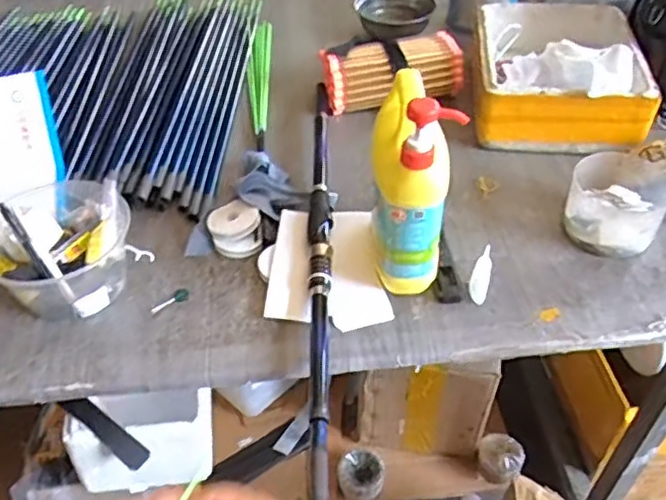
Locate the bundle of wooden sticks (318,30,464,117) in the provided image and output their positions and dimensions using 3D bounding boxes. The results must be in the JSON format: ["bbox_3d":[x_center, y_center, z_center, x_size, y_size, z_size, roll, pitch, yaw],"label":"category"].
[{"bbox_3d":[0.092,-0.285,1.032,0.217,0.077,0.102,-7,46,-6],"label":"bundle of wooden sticks"}]

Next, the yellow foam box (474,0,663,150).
[{"bbox_3d":[0.351,-0.291,1.021,0.245,0.122,0.301,5,46,6],"label":"yellow foam box"}]

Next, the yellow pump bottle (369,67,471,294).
[{"bbox_3d":[0.079,-0.073,0.705,0.081,0.250,0.137,0,45,1],"label":"yellow pump bottle"}]

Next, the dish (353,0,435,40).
[{"bbox_3d":[0.116,-0.449,1.229,0.146,0.056,0.140,7,46,8],"label":"dish"}]

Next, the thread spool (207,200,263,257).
[{"bbox_3d":[-0.125,-0.027,0.822,0.066,0.030,0.075,-4,45,-3],"label":"thread spool"}]

